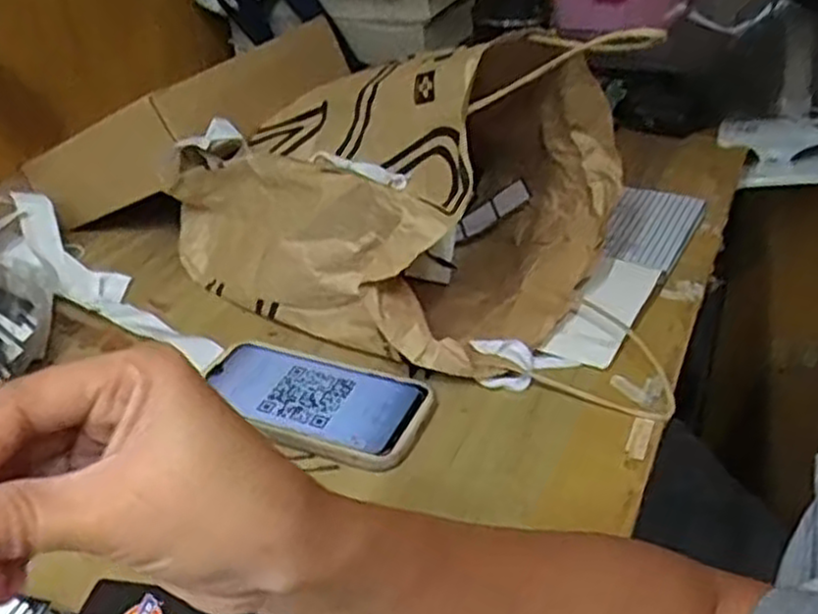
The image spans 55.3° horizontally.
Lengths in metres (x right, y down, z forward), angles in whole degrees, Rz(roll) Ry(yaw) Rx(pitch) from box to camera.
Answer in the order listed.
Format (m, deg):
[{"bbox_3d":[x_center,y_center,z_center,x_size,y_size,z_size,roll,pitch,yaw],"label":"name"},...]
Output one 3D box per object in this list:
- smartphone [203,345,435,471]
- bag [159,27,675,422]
[{"bbox_3d":[-0.065,0.060,0.522,0.156,0.008,0.081,12,37,23],"label":"smartphone"},{"bbox_3d":[0.007,-0.099,0.596,0.375,0.189,0.240,24,42,35],"label":"bag"}]

